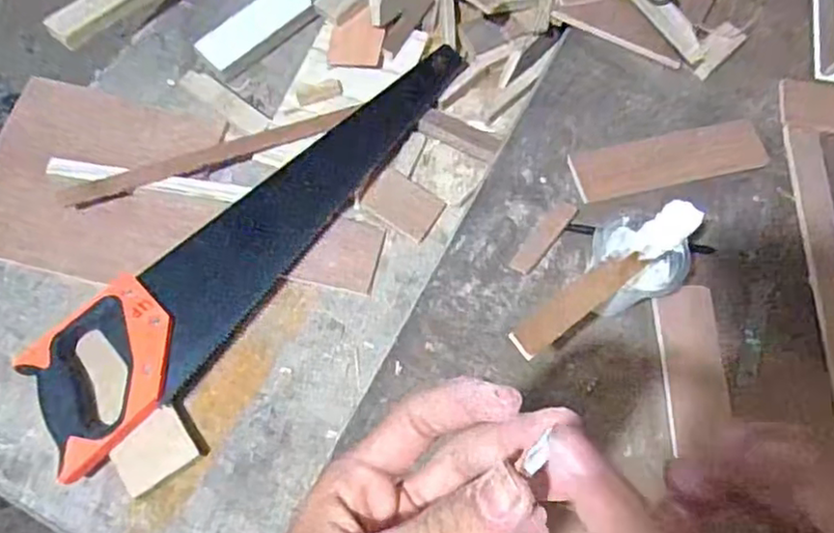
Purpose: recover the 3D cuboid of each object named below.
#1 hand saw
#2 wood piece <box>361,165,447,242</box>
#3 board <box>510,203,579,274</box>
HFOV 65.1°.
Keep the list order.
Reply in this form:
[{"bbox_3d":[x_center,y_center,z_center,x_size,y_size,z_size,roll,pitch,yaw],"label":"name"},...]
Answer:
[{"bbox_3d":[-0.151,-0.050,0.628,0.115,0.036,0.535,35,72,15],"label":"hand saw"},{"bbox_3d":[-0.013,-0.061,0.651,0.072,0.004,0.052,32,71,1],"label":"wood piece"},{"bbox_3d":[0.115,-0.027,0.587,0.019,0.004,0.083,36,72,16],"label":"board"}]

